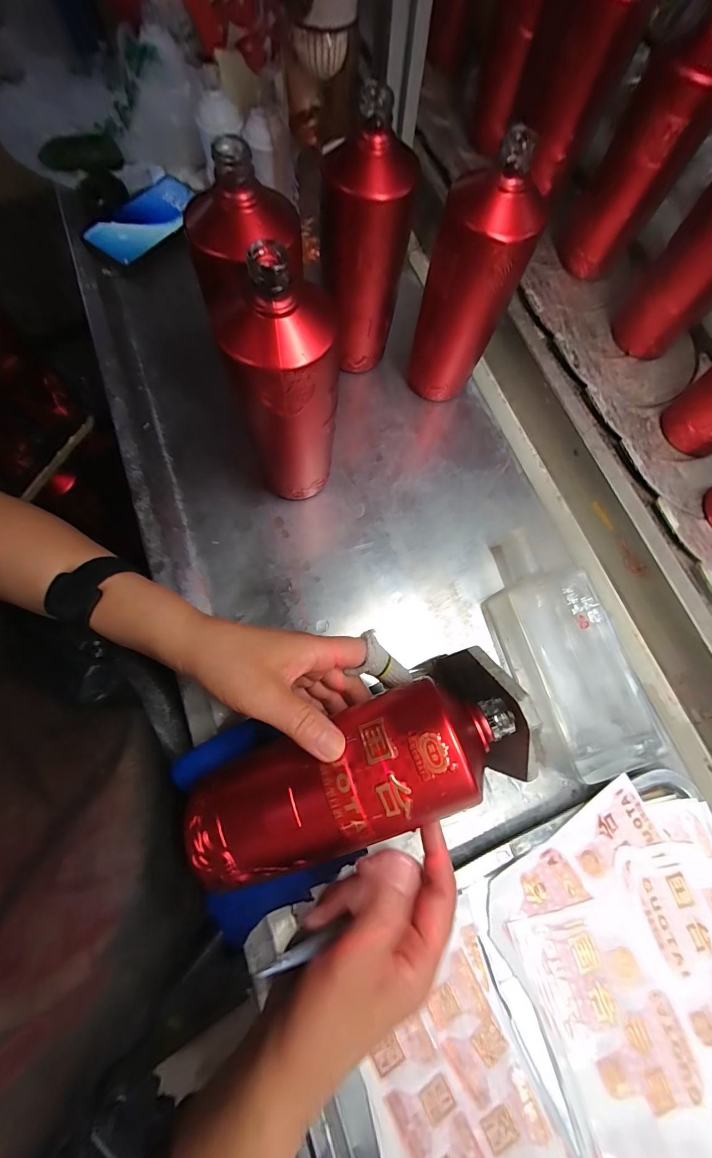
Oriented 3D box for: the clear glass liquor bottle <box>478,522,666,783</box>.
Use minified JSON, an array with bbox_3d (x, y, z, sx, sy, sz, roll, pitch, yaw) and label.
[{"bbox_3d":[0.187,0.063,0.359,0.099,0.038,0.223,-17,77,-7],"label":"clear glass liquor bottle"}]

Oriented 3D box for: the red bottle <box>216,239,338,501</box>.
[{"bbox_3d":[-0.055,-0.142,0.317,0.076,0.212,0.081,-14,77,-6],"label":"red bottle"}]

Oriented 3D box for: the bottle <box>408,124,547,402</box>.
[{"bbox_3d":[0.106,-0.272,0.375,0.083,0.194,0.063,19,75,2],"label":"bottle"}]

